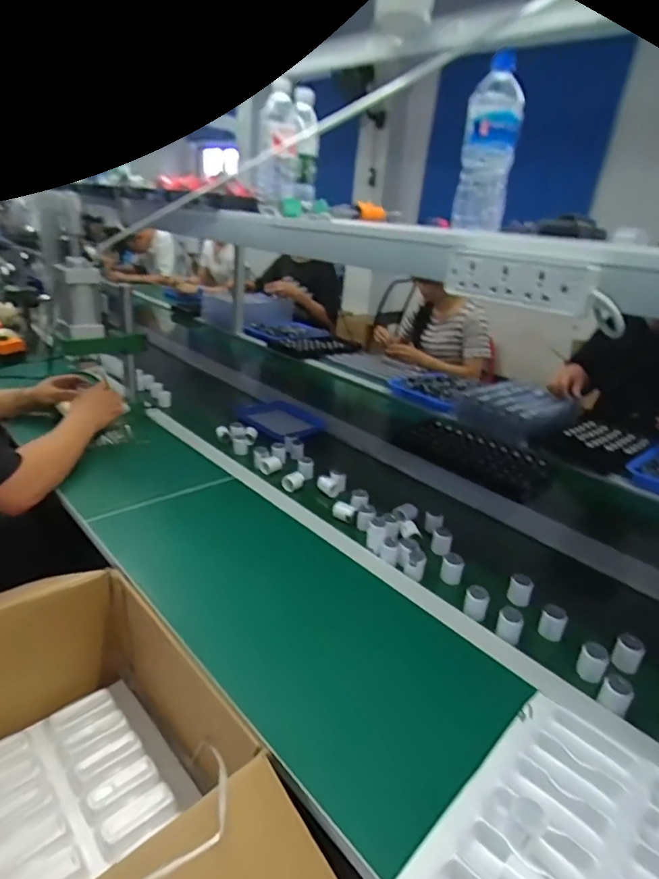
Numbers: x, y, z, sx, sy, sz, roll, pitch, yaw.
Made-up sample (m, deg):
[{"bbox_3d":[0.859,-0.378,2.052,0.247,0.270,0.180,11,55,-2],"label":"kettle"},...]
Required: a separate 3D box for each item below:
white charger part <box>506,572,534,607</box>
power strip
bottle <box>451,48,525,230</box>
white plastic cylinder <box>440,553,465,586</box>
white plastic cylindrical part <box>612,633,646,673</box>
[{"bbox_3d":[0.293,0.229,0.795,0.033,0.041,0.033,17,28,24],"label":"white charger part"},{"bbox_3d":[0.196,-0.172,0.546,0.023,0.055,0.166,-17,33,-38],"label":"power strip"},{"bbox_3d":[0.223,-0.408,0.722,0.071,0.206,0.076,10,26,11],"label":"bottle"},{"bbox_3d":[0.197,0.207,0.833,0.033,0.038,0.033,12,26,16],"label":"white plastic cylinder"},{"bbox_3d":[0.401,0.286,0.695,0.033,0.046,0.031,23,31,33],"label":"white plastic cylindrical part"}]

